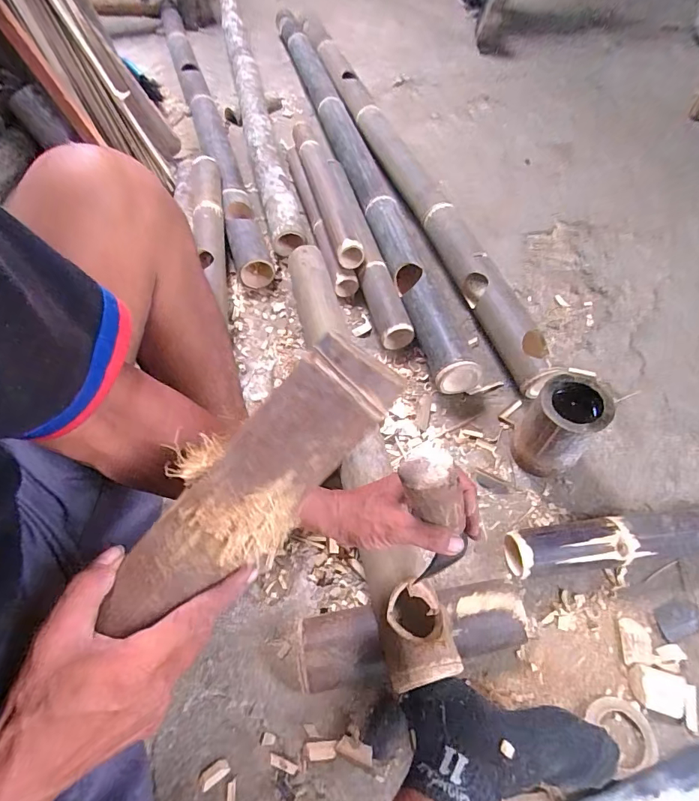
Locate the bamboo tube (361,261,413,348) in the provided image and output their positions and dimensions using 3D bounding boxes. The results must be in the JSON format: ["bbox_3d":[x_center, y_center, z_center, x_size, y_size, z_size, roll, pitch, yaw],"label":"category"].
[{"bbox_3d":[0.066,-0.187,0.822,0.061,0.059,0.194,-11,58,-6],"label":"bamboo tube"}]

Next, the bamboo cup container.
[{"bbox_3d":[0.306,0.039,0.635,0.097,0.148,0.100,0,57,1],"label":"bamboo cup container"}]

